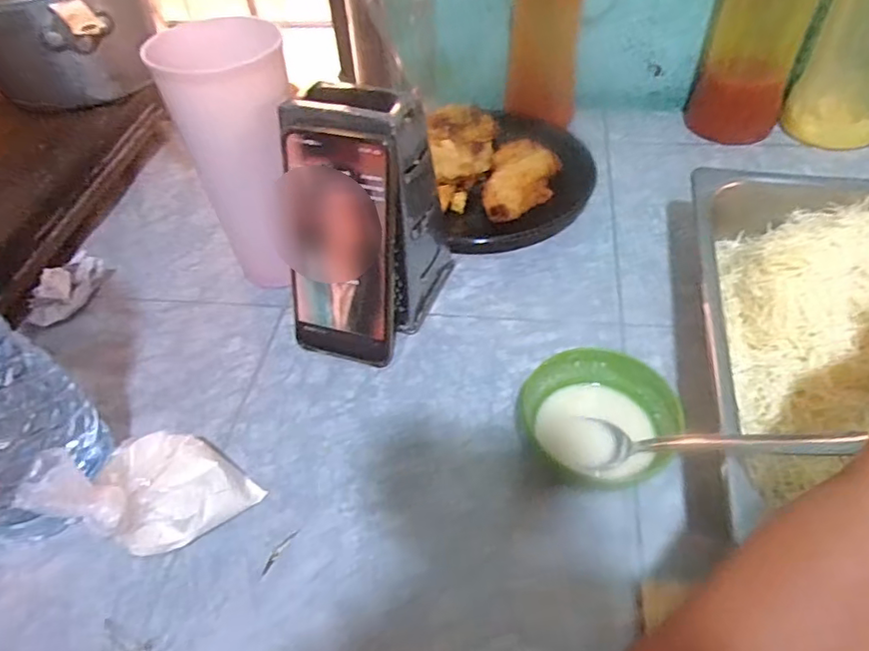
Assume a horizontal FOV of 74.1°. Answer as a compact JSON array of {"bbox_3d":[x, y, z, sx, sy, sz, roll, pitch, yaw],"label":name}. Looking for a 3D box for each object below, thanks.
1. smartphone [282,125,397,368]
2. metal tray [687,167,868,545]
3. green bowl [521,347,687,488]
[{"bbox_3d":[-0.066,-0.049,0.400,0.077,0.166,0.009,12,31,15],"label":"smartphone"},{"bbox_3d":[0.299,0.008,0.383,0.238,0.062,0.287,8,50,11],"label":"metal tray"},{"bbox_3d":[0.104,0.061,0.365,0.081,0.043,0.086,-2,49,3],"label":"green bowl"}]

